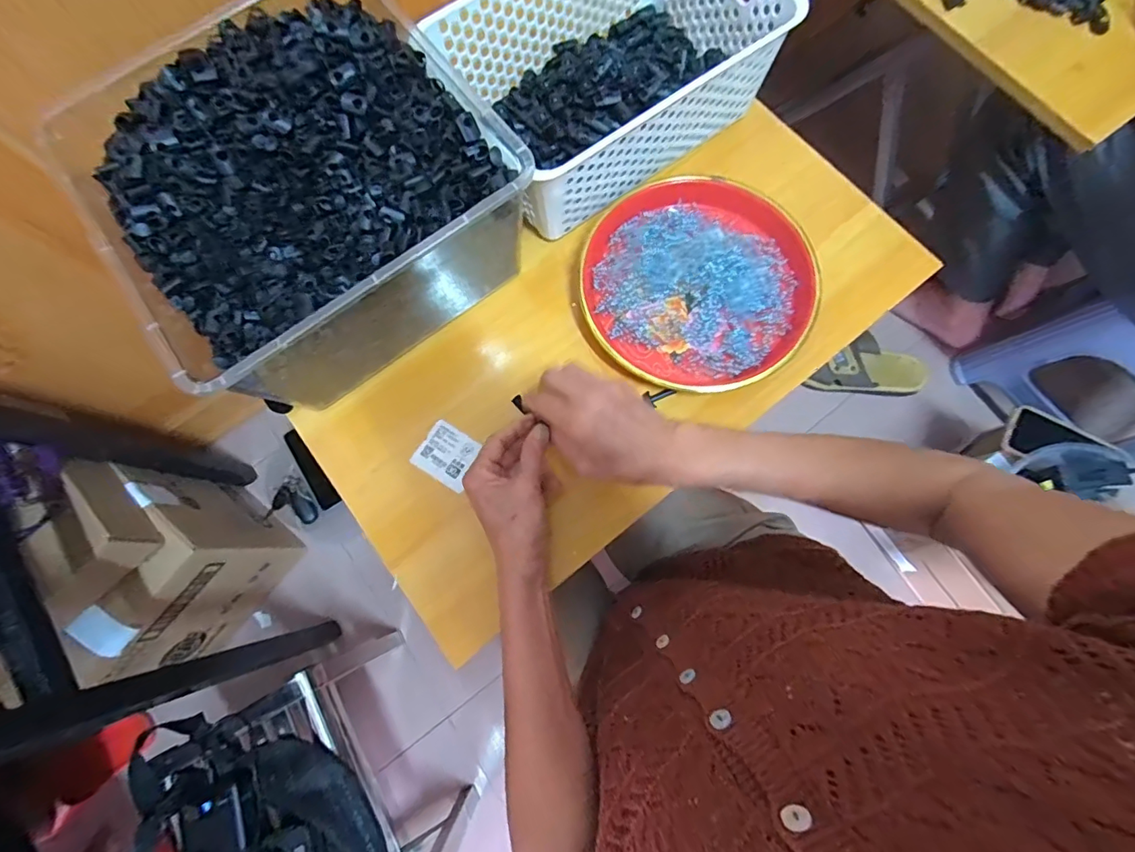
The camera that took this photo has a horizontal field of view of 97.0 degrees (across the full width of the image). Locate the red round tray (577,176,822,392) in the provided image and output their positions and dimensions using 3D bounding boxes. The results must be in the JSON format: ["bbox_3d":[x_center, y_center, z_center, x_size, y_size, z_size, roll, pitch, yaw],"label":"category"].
[{"bbox_3d":[0.123,-0.137,0.488,0.212,0.034,0.209,0,77,1],"label":"red round tray"}]

